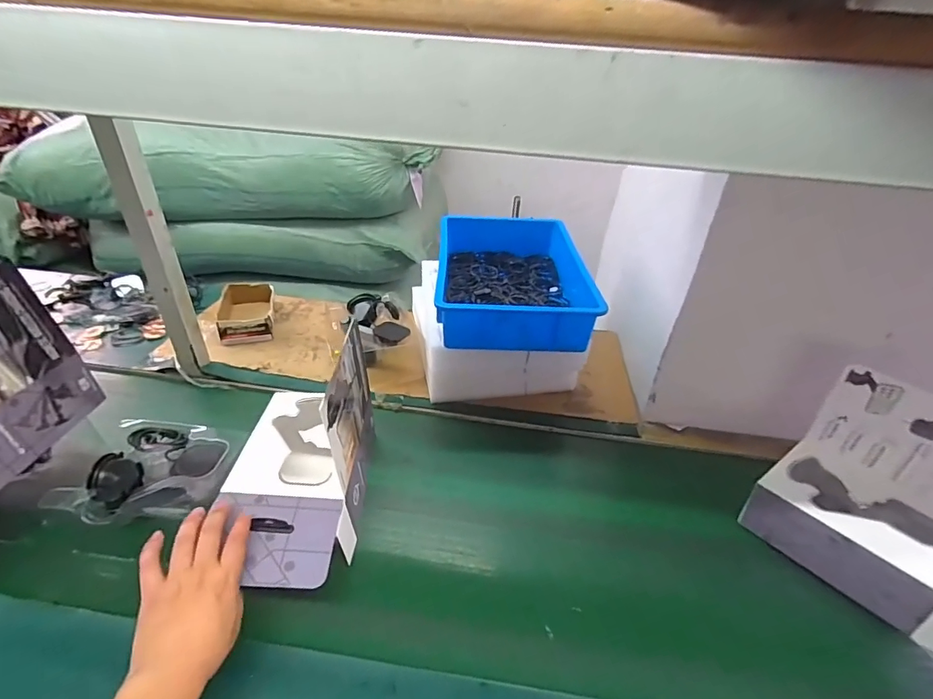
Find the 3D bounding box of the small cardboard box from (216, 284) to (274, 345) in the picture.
[{"bbox_3d":[-0.482,-0.077,0.984,0.121,0.047,0.201,-6,35,-18],"label":"small cardboard box"}]

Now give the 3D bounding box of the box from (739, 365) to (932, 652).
[{"bbox_3d":[0.548,0.198,0.557,0.161,0.216,0.273,-22,43,-31],"label":"box"}]

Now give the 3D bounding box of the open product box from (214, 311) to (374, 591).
[{"bbox_3d":[-0.220,0.127,0.572,0.154,0.198,0.285,1,36,-3],"label":"open product box"}]

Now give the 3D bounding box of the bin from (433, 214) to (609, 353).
[{"bbox_3d":[0.082,-0.148,0.880,0.259,0.084,0.422,4,33,-3],"label":"bin"}]

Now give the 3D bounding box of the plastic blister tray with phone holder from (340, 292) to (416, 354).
[{"bbox_3d":[-0.172,-0.055,0.888,0.125,0.039,0.171,-9,36,-21],"label":"plastic blister tray with phone holder"}]

